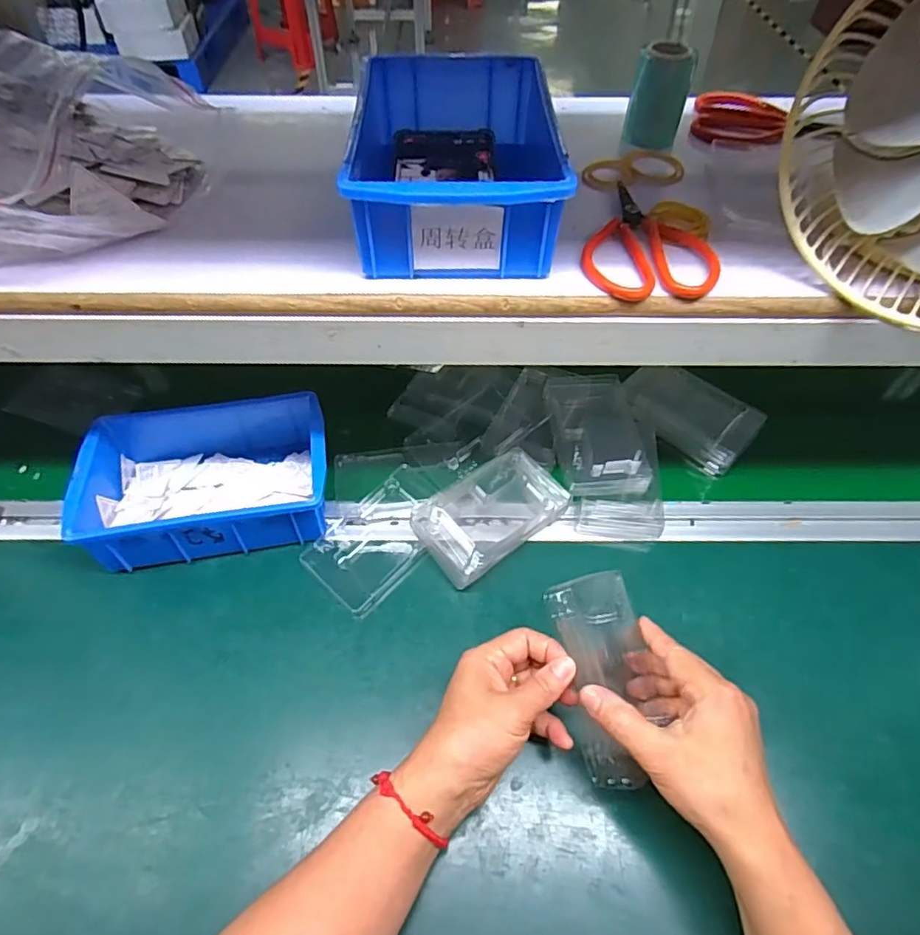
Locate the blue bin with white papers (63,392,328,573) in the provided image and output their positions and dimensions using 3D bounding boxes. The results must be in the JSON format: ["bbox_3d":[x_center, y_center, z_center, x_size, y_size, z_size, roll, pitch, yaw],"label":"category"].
[{"bbox_3d":[-0.220,0.006,0.517,0.201,0.068,0.150,-9,56,-6],"label":"blue bin with white papers"}]

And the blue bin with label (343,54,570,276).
[{"bbox_3d":[-0.004,-0.210,0.398,0.129,0.065,0.197,-1,52,-1],"label":"blue bin with label"}]

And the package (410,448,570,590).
[{"bbox_3d":[0.028,0.040,0.512,0.132,0.033,0.082,-33,59,-23],"label":"package"}]

